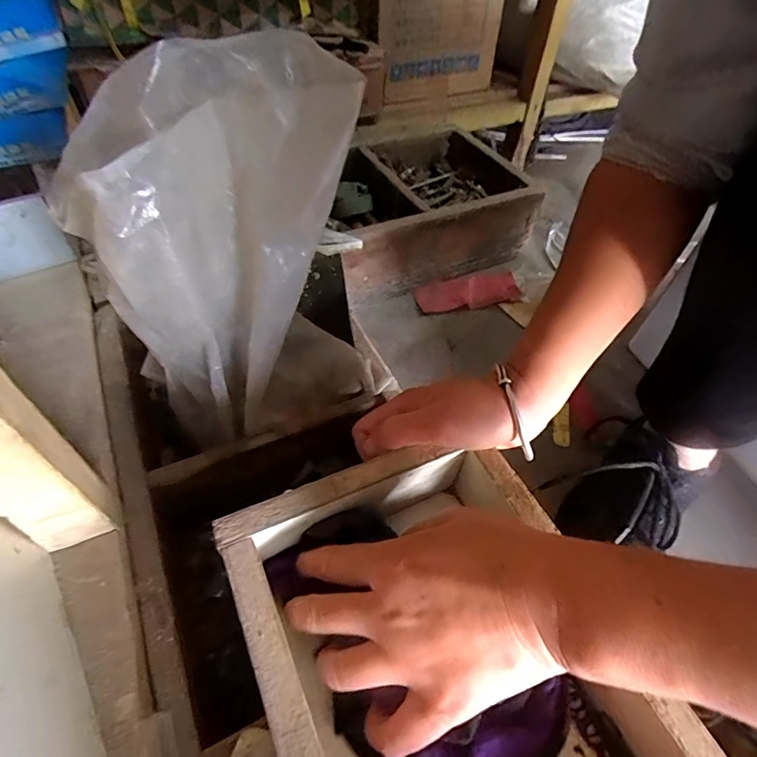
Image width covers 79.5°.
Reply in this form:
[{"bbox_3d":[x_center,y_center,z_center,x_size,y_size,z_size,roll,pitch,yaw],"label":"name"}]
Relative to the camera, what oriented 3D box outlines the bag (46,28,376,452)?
[{"bbox_3d":[-0.098,-0.072,0.316,0.158,0.247,0.101,-26,58,-23],"label":"bag"}]

